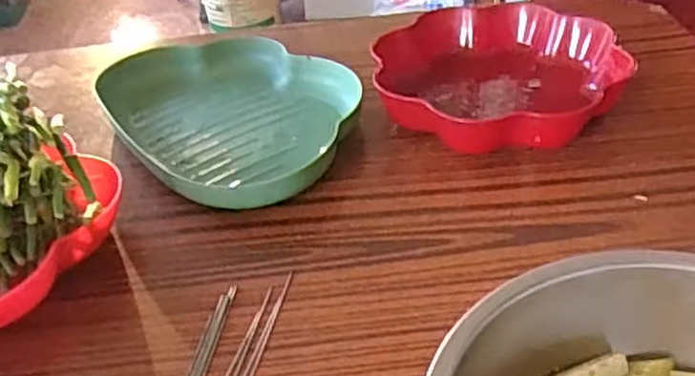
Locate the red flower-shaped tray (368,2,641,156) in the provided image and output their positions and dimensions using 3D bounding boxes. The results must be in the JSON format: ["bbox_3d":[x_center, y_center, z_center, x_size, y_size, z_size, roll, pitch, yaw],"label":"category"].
[{"bbox_3d":[0.129,-0.096,0.625,0.186,0.046,0.192,-20,39,-17],"label":"red flower-shaped tray"}]

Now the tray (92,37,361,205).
[{"bbox_3d":[-0.103,-0.072,0.634,0.176,0.035,0.246,-28,42,-26],"label":"tray"}]

